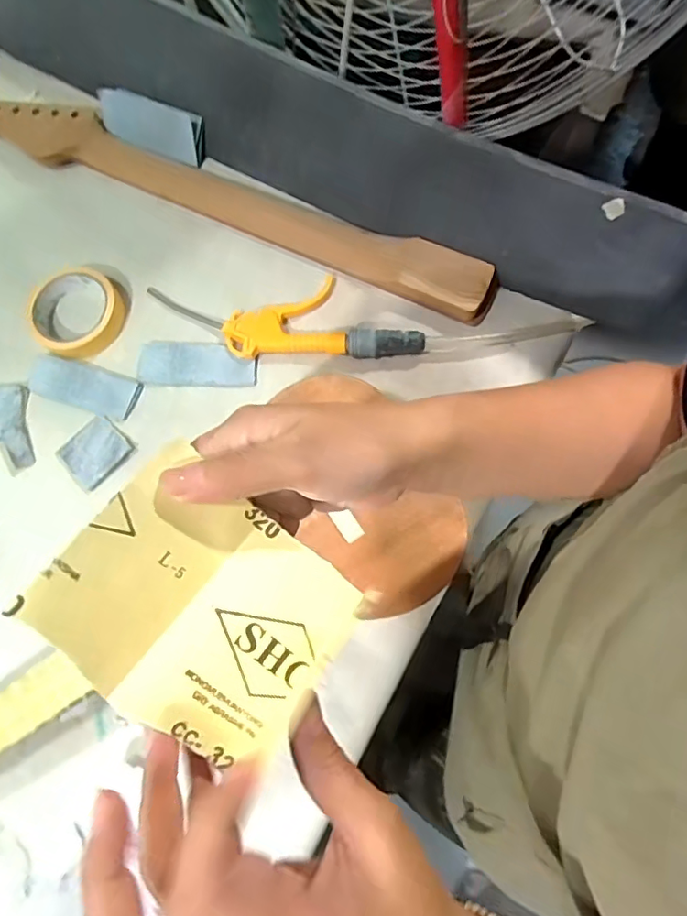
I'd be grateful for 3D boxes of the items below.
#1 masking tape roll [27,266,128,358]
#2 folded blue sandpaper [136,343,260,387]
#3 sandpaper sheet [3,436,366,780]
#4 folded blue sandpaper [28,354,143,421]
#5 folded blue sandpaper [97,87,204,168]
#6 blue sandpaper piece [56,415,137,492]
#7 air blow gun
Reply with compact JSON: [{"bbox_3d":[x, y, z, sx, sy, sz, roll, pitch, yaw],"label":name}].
[{"bbox_3d":[-0.278,-0.153,0.561,0.092,0.026,0.094,-1,73,3],"label":"masking tape roll"},{"bbox_3d":[-0.146,-0.096,0.544,0.115,0.010,0.047,2,79,-1],"label":"folded blue sandpaper"},{"bbox_3d":[-0.053,0.060,0.213,0.112,0.015,0.087,44,65,-17],"label":"sandpaper sheet"},{"bbox_3d":[-0.267,-0.075,0.544,0.125,0.007,0.043,18,74,8],"label":"folded blue sandpaper"},{"bbox_3d":[-0.218,-0.381,0.612,0.134,0.051,0.013,25,44,11],"label":"folded blue sandpaper"},{"bbox_3d":[-0.242,-0.006,0.526,0.058,0.004,0.061,42,83,15],"label":"blue sandpaper piece"},{"bbox_3d":[-0.061,-0.144,0.546,0.276,0.028,0.084,1,73,3],"label":"air blow gun"}]

